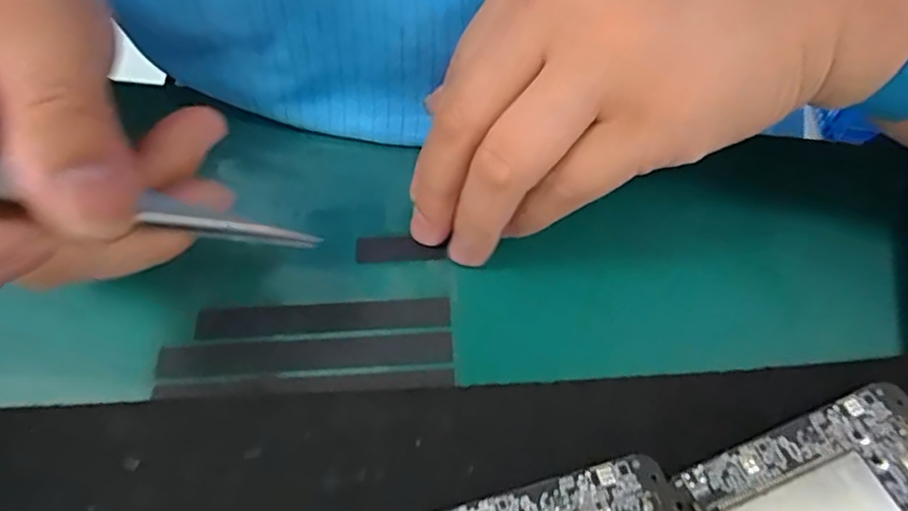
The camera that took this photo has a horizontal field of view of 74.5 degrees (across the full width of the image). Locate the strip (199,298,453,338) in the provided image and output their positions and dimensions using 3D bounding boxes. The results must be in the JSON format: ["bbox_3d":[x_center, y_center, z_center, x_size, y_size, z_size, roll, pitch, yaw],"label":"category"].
[{"bbox_3d":[-0.042,0.019,0.193,0.080,0.004,0.009,-4,62,-3],"label":"strip"}]

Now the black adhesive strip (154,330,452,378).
[{"bbox_3d":[-0.046,0.031,0.188,0.090,0.004,0.010,-2,69,-5],"label":"black adhesive strip"}]

